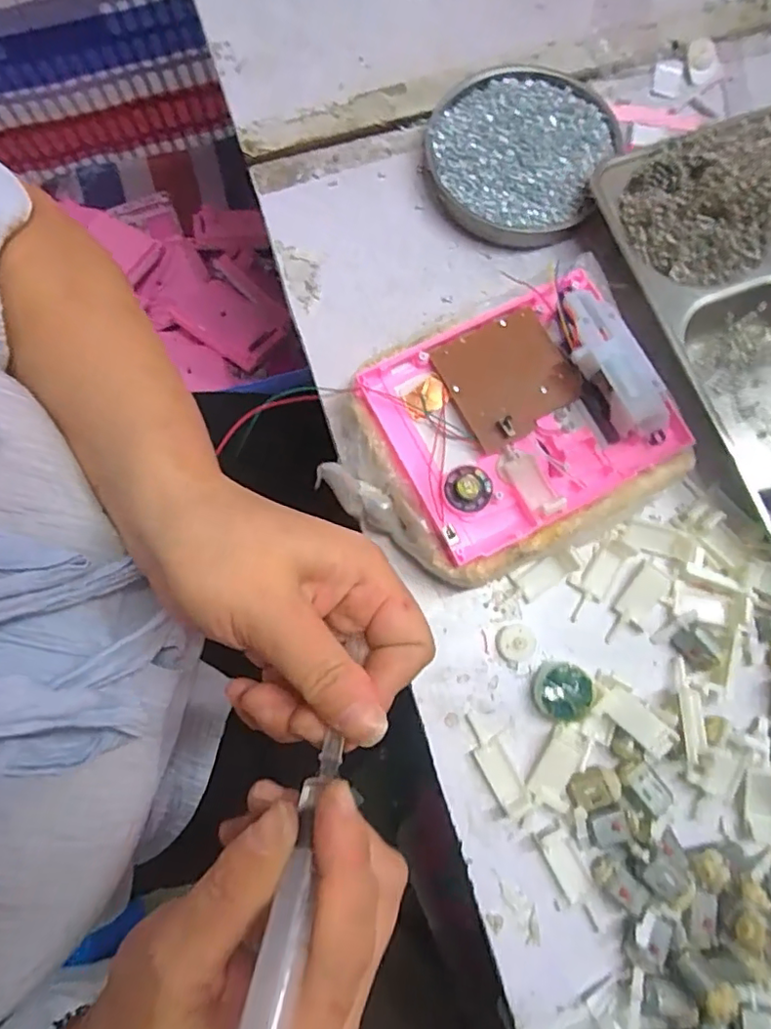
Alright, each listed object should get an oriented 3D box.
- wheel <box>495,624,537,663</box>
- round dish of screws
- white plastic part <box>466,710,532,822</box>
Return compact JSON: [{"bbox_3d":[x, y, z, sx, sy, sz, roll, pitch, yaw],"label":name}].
[{"bbox_3d":[0.080,0.079,0.353,0.025,0.007,0.022,14,77,3],"label":"wheel"},{"bbox_3d":[0.094,-0.259,0.415,0.126,0.026,0.124,0,77,0],"label":"round dish of screws"},{"bbox_3d":[0.065,0.146,0.334,0.019,0.009,0.062,-23,78,-6],"label":"white plastic part"}]

